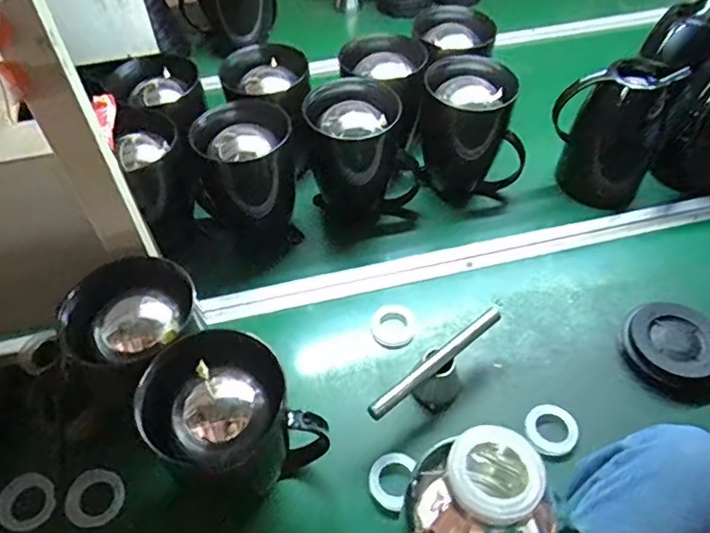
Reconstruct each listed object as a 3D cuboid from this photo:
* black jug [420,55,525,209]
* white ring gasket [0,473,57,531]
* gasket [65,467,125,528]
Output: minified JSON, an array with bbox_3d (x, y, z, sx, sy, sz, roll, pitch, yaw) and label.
[{"bbox_3d":[0.179,-0.193,0.864,0.134,0.213,0.115,-27,55,-20],"label":"black jug"},{"bbox_3d":[-0.351,0.251,0.610,0.060,0.006,0.057,27,55,22],"label":"white ring gasket"},{"bbox_3d":[-0.280,0.250,0.618,0.066,0.007,0.058,28,56,23],"label":"gasket"}]

